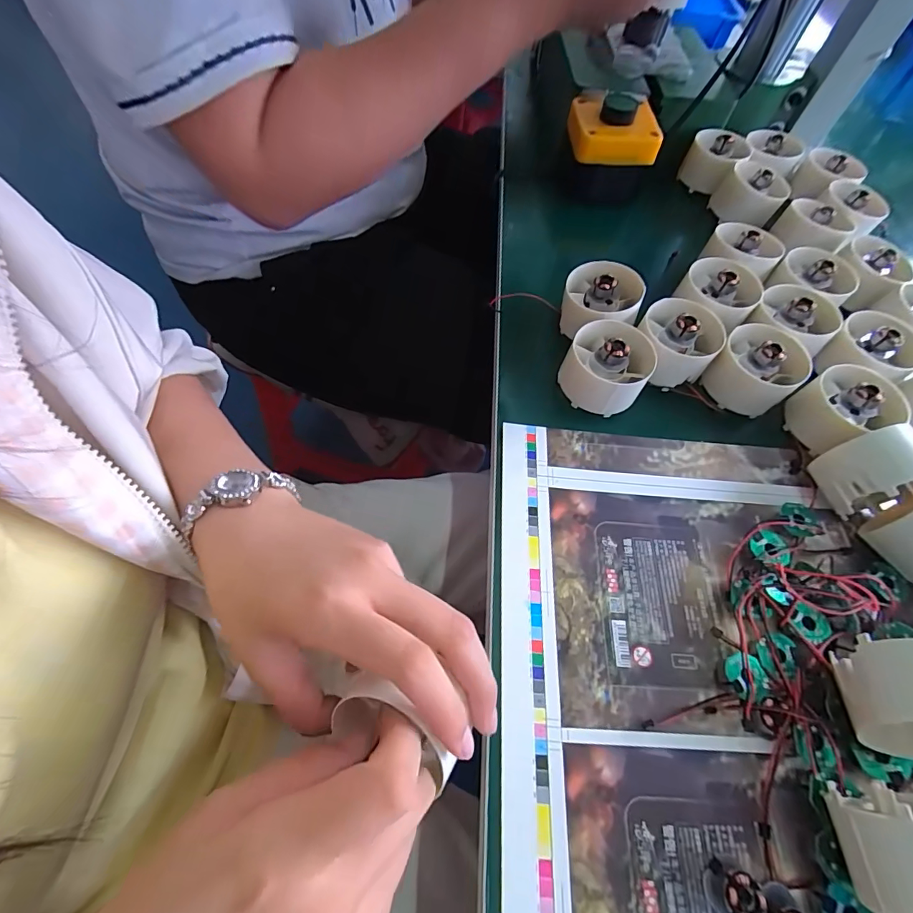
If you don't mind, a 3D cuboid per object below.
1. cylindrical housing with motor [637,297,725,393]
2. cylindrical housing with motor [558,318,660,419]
[{"bbox_3d":[0.147,-0.076,0.298,0.050,0.041,0.060,36,64,14],"label":"cylindrical housing with motor"},{"bbox_3d":[0.097,-0.058,0.284,0.050,0.041,0.054,2,61,-4],"label":"cylindrical housing with motor"}]

